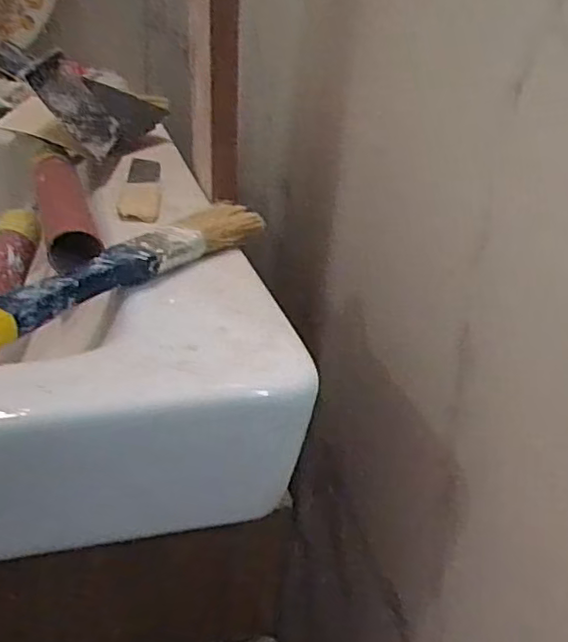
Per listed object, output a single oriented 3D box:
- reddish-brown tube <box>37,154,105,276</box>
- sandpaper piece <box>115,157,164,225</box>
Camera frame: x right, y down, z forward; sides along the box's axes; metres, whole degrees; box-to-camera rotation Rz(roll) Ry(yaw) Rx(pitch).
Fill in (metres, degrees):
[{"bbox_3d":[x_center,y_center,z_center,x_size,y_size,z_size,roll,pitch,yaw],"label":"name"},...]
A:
[{"bbox_3d":[-0.110,-0.056,0.333,0.023,0.020,0.104,-7,32,-22],"label":"reddish-brown tube"},{"bbox_3d":[-0.079,-0.077,0.381,0.022,0.005,0.107,2,30,-8],"label":"sandpaper piece"}]

